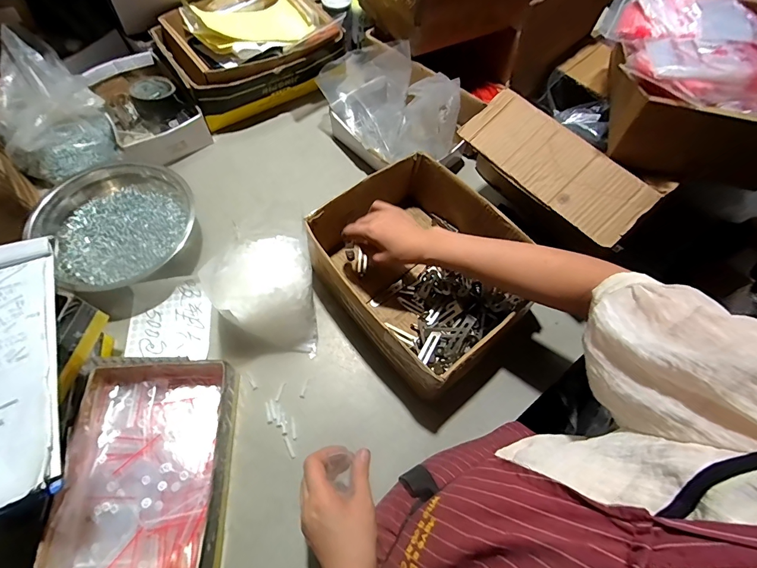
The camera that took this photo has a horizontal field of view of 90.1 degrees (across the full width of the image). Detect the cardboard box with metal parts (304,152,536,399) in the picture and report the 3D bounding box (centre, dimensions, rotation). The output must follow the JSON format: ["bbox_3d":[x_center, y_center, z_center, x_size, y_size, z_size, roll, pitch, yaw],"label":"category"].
[{"bbox_3d":[0.067,-0.026,0.609,0.262,0.126,0.309,-40,72,-20],"label":"cardboard box with metal parts"}]

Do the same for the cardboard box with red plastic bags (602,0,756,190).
[{"bbox_3d":[0.474,-0.311,0.561,0.269,0.160,0.287,15,64,4],"label":"cardboard box with red plastic bags"}]

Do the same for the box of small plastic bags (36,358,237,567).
[{"bbox_3d":[-0.288,0.233,0.487,0.179,0.077,0.251,-3,64,-5],"label":"box of small plastic bags"}]

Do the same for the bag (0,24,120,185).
[{"bbox_3d":[-0.608,-0.315,0.682,0.177,0.140,0.207,-31,69,-17],"label":"bag"}]

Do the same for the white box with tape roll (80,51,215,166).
[{"bbox_3d":[-0.469,-0.357,0.768,0.154,0.058,0.257,-33,70,-18],"label":"white box with tape roll"}]

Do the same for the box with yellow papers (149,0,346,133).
[{"bbox_3d":[-0.274,-0.517,0.823,0.345,0.123,0.257,-26,68,-15],"label":"box with yellow papers"}]

